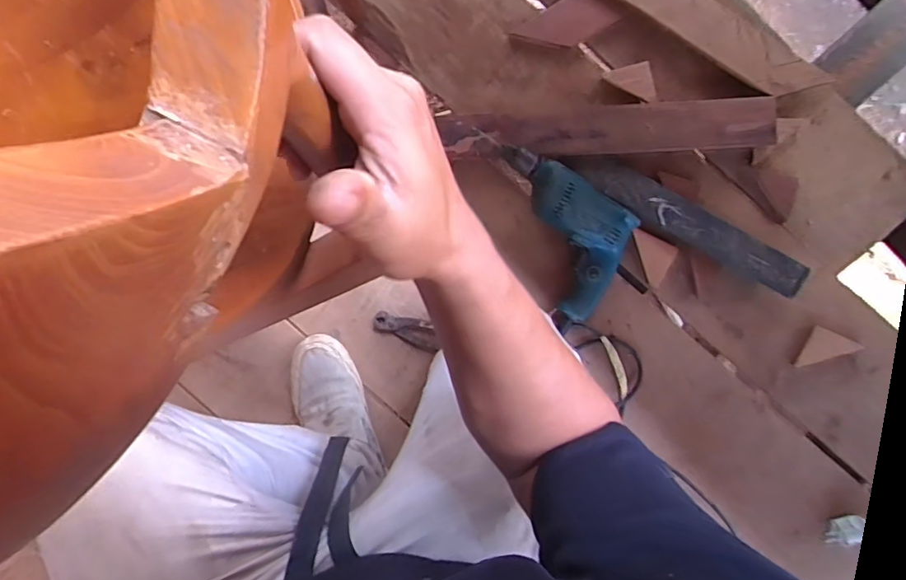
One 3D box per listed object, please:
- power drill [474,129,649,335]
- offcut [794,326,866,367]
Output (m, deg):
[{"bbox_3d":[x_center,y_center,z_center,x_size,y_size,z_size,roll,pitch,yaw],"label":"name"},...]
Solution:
[{"bbox_3d":[0.167,-0.102,0.750,0.155,0.058,0.284,-26,91,5],"label":"power drill"},{"bbox_3d":[0.503,0.086,0.709,0.055,0.014,0.067,31,131,38],"label":"offcut"}]

